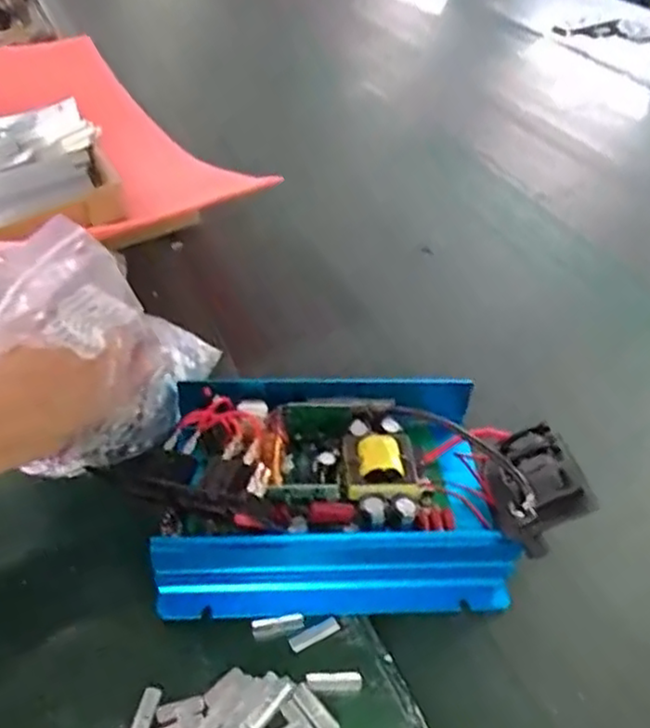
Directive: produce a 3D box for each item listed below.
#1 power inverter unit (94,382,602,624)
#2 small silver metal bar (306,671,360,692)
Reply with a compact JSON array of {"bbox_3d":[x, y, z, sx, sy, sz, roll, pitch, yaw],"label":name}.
[{"bbox_3d":[0.008,0.074,0.449,0.275,0.072,0.159,-6,43,-3],"label":"power inverter unit"},{"bbox_3d":[0.005,0.179,0.383,0.030,0.004,0.010,-2,43,1],"label":"small silver metal bar"}]

